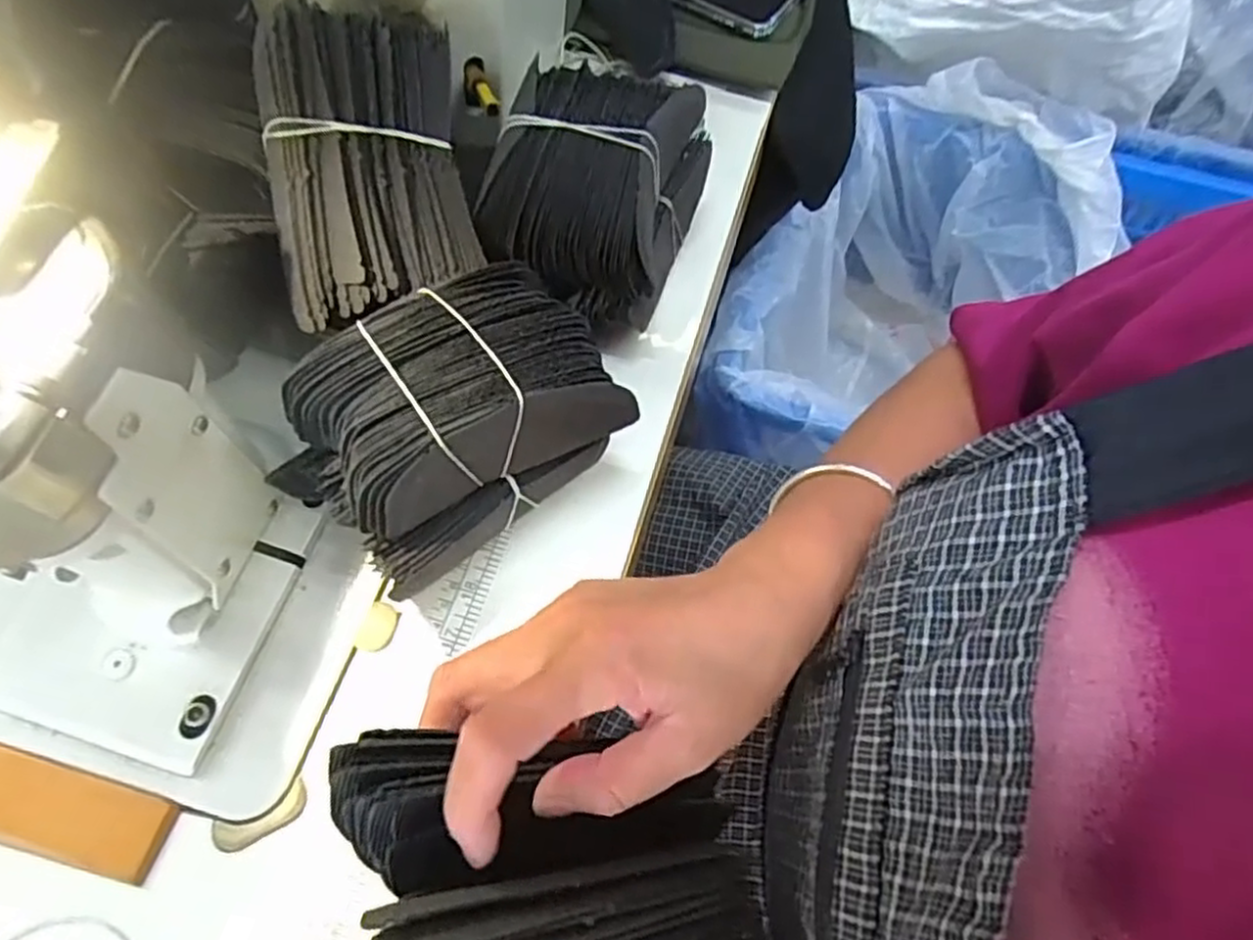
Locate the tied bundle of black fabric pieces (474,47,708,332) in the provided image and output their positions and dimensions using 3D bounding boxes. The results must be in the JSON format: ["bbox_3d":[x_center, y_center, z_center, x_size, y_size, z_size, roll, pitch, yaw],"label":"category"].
[{"bbox_3d":[-0.014,-0.144,0.398,0.092,0.105,0.128,16,65,9],"label":"tied bundle of black fabric pieces"}]

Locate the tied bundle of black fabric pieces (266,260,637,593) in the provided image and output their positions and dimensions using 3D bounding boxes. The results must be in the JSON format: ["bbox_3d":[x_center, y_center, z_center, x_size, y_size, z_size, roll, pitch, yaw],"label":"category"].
[{"bbox_3d":[-0.076,-0.017,0.338,0.150,0.104,0.096,-40,70,-17],"label":"tied bundle of black fabric pieces"}]

